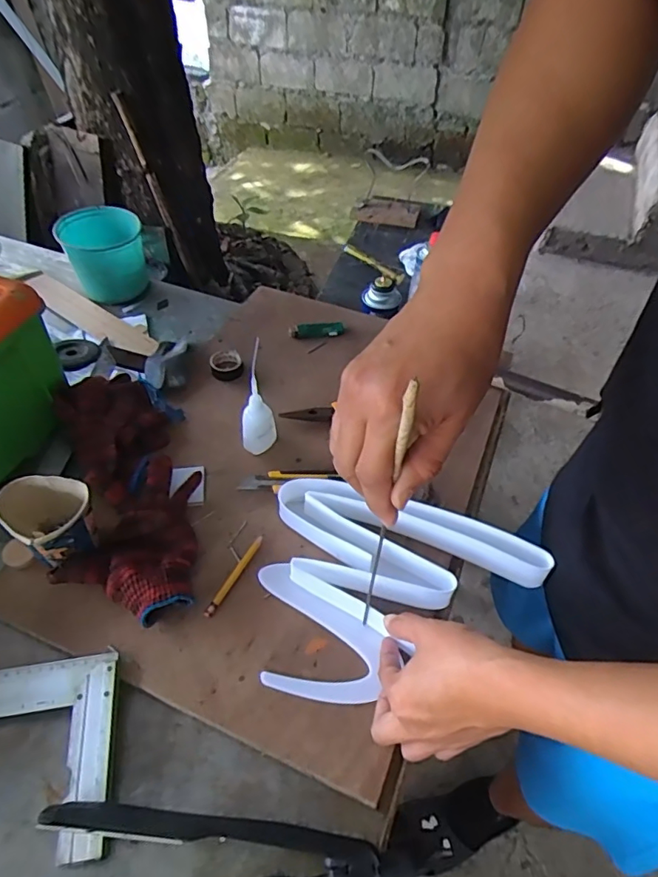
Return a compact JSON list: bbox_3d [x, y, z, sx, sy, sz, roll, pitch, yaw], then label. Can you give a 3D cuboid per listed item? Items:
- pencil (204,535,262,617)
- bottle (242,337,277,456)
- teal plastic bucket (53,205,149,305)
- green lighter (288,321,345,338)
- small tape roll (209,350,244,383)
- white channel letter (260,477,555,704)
[{"bbox_3d":[-0.094,0.137,0.542,0.011,0.010,0.096,23,52,16],"label":"pencil"},{"bbox_3d":[-0.082,-0.041,0.611,0.039,0.146,0.029,-5,50,-7],"label":"bottle"},{"bbox_3d":[-0.355,-0.292,0.852,0.115,0.110,0.116,1,49,-2],"label":"teal plastic bucket"},{"bbox_3d":[-0.018,-0.161,0.803,0.083,0.014,0.022,-9,51,-10],"label":"green lighter"},{"bbox_3d":[-0.142,-0.103,0.739,0.043,0.014,0.049,-16,52,-16],"label":"small tape roll"},{"bbox_3d":[0.068,0.149,0.518,0.268,0.046,0.202,9,50,5],"label":"white channel letter"}]

